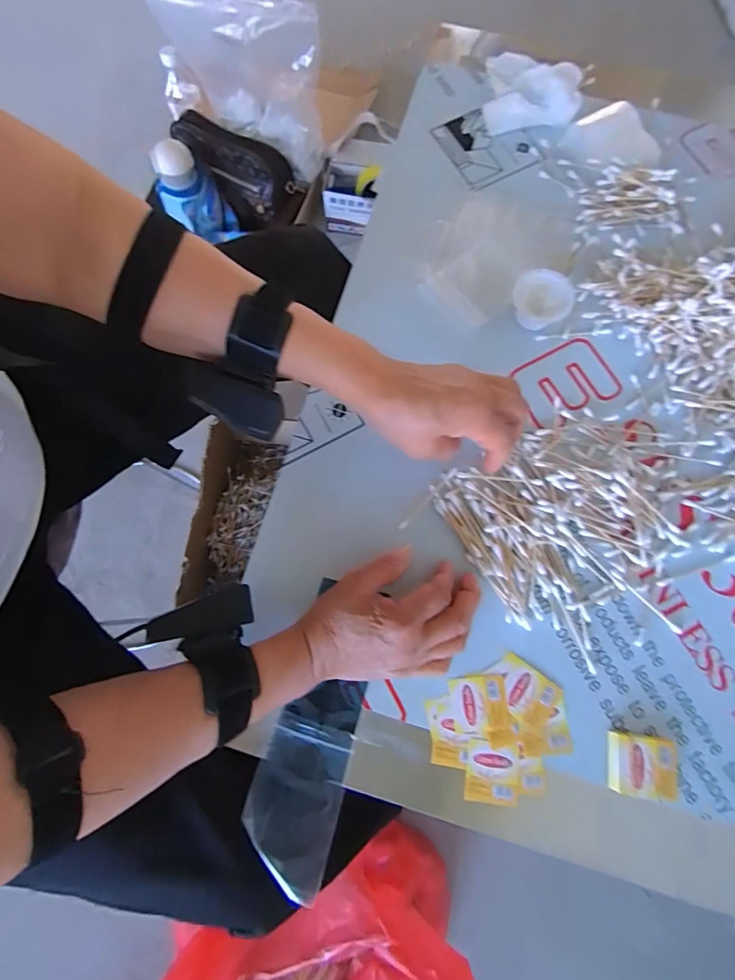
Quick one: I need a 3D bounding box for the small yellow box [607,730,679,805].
[{"bbox_3d":[0.208,0.209,0.334,0.049,0.012,0.042,7,77,3],"label":"small yellow box"}]

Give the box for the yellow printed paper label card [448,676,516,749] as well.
[{"bbox_3d":[0.089,0.175,0.347,0.045,0.004,0.050,-4,77,0],"label":"yellow printed paper label card"}]

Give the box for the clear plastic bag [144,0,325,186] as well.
[{"bbox_3d":[-0.236,-0.746,0.804,0.331,0.271,0.088,21,78,6],"label":"clear plastic bag"}]

